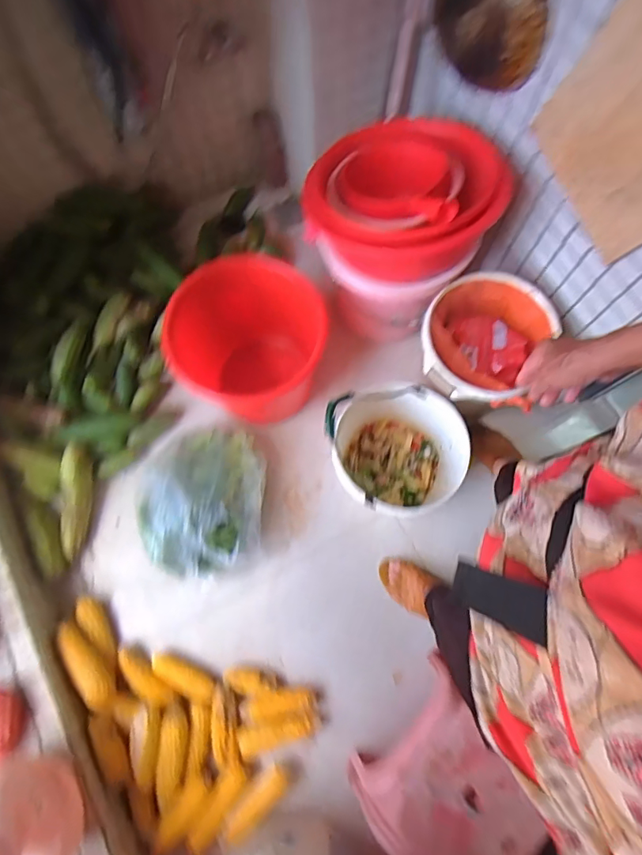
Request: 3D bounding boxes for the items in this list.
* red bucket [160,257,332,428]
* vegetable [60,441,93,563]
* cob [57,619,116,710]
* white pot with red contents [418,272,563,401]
[{"bbox_3d":[-0.169,-0.180,1.128,0.271,0.308,0.327,43,78,14],"label":"red bucket"},{"bbox_3d":[-0.592,0.175,1.184,0.060,0.062,0.270,4,93,3],"label":"vegetable"},{"bbox_3d":[-0.512,0.512,1.057,0.049,0.052,0.193,-37,75,-10],"label":"cob"},{"bbox_3d":[0.342,-0.178,1.035,0.246,0.143,0.282,28,75,10],"label":"white pot with red contents"}]

